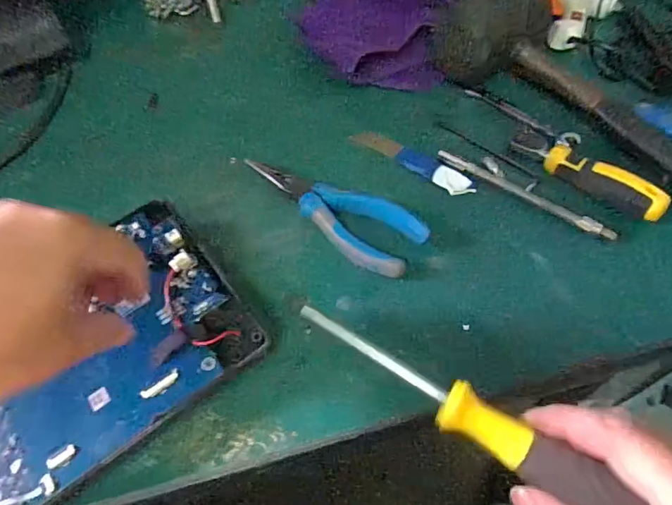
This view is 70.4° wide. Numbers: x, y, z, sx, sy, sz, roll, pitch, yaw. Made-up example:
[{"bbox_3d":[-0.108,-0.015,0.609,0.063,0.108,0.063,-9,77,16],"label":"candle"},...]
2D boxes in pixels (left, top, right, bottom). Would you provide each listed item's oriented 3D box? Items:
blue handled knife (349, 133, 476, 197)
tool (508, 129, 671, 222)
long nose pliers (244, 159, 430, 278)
[{"bbox_3d":[0.061,-0.075,0.386,0.107,0.004,0.021,29,62,21],"label":"blue handled knife"},{"bbox_3d":[0.187,-0.063,0.358,0.029,0.019,0.117,-35,61,-19],"label":"tool"},{"bbox_3d":[-0.005,-0.031,0.352,0.142,0.014,0.052,29,62,20],"label":"long nose pliers"}]

